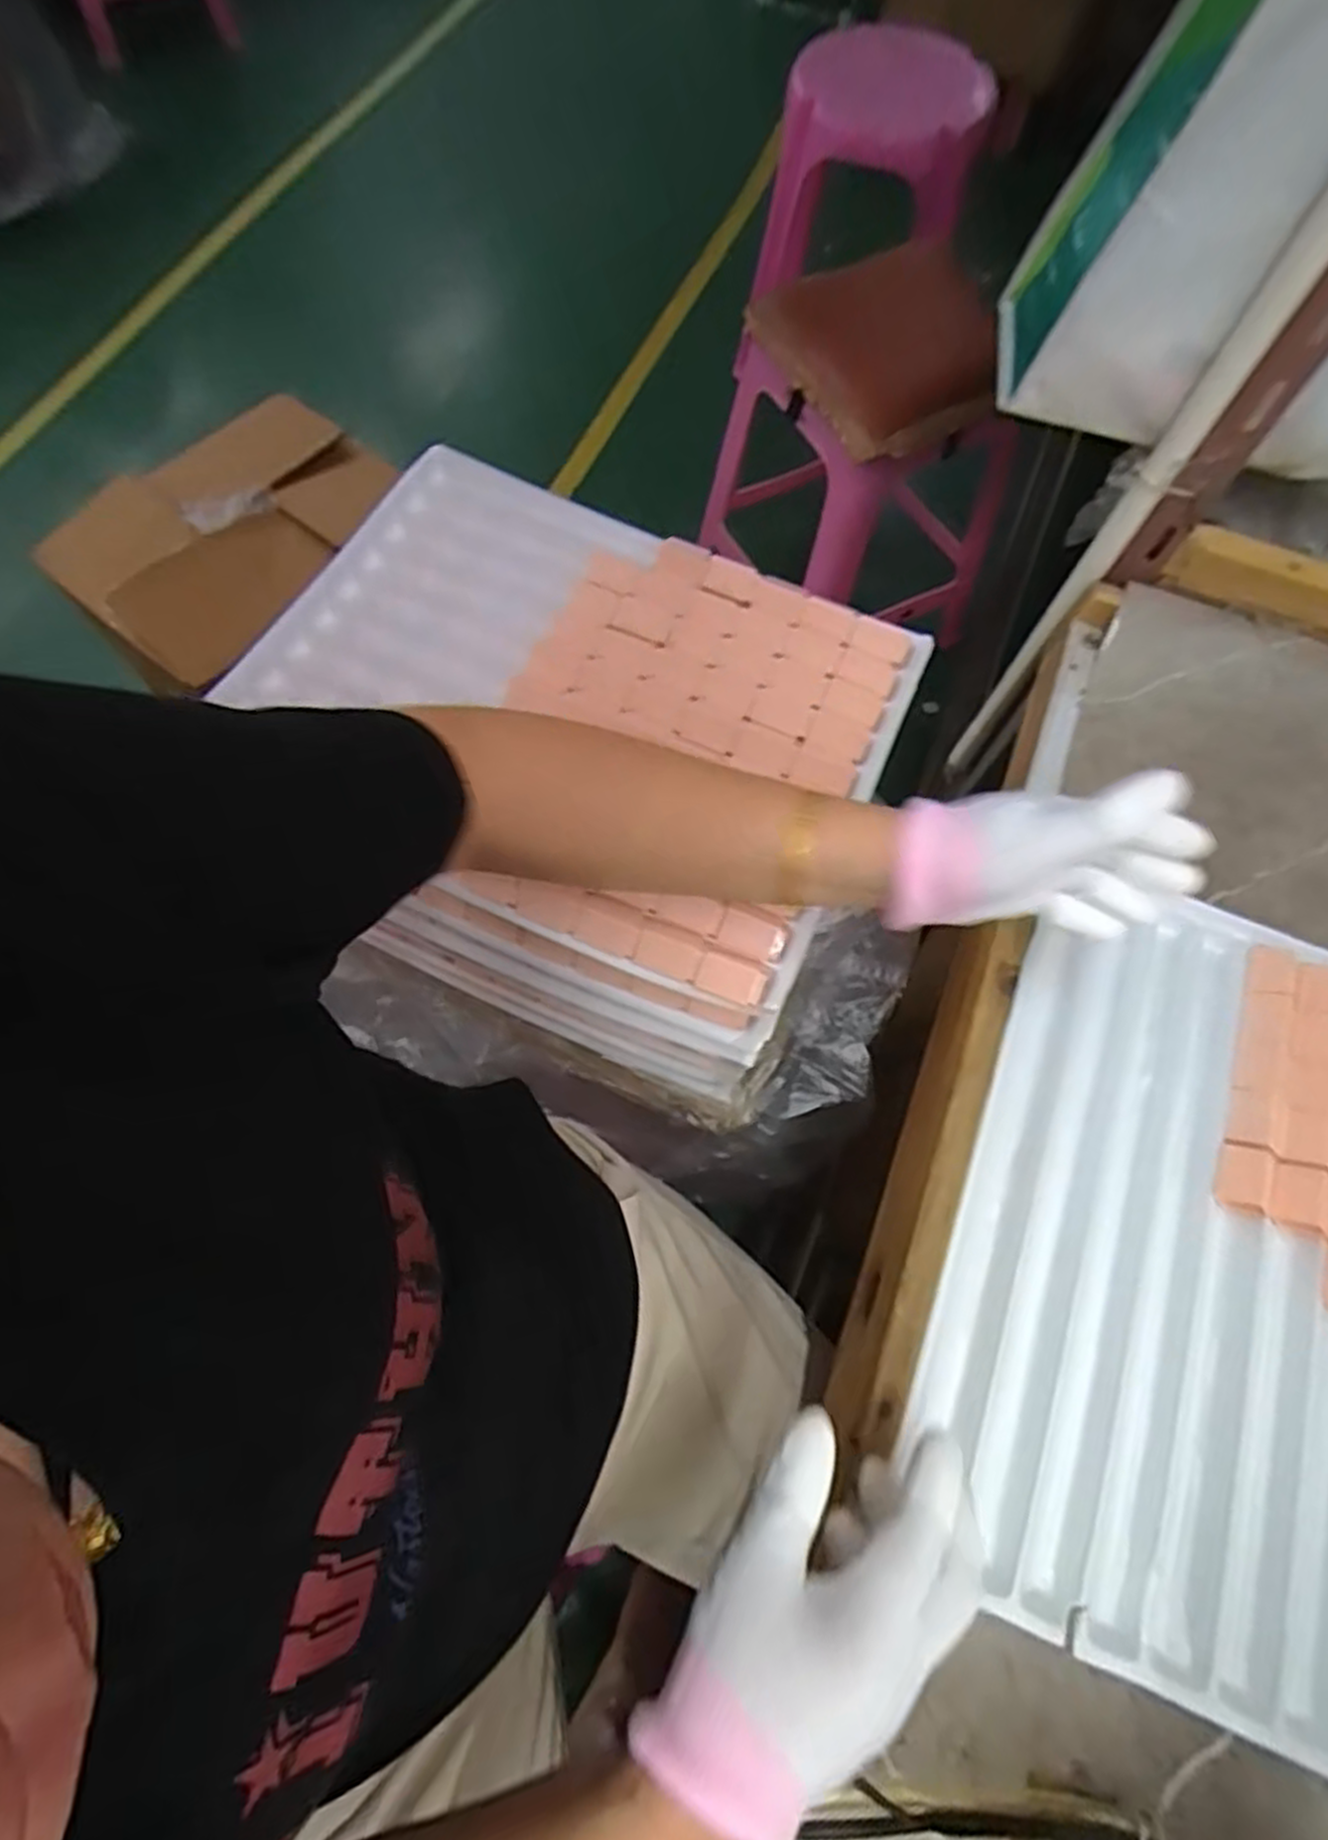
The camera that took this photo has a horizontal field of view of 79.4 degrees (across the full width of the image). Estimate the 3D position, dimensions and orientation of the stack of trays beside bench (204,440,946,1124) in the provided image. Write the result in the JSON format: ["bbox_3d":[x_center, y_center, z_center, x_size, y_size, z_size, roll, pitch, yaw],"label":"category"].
[{"bbox_3d":[-0.067,-0.092,0.621,0.409,0.249,0.326,25,70,8],"label":"stack of trays beside bench"}]

